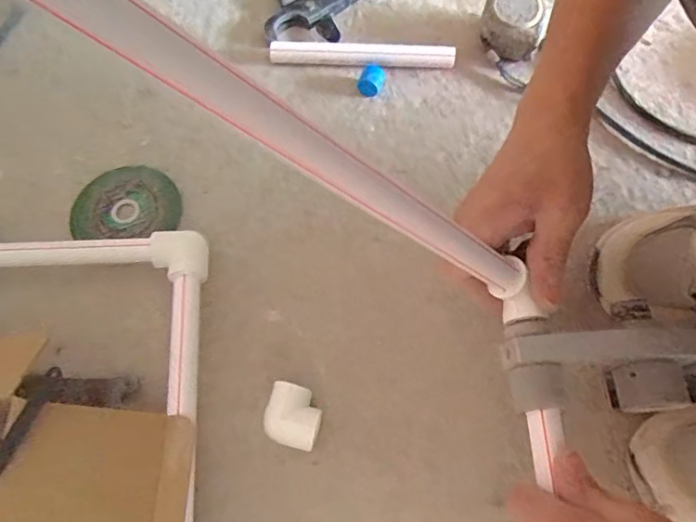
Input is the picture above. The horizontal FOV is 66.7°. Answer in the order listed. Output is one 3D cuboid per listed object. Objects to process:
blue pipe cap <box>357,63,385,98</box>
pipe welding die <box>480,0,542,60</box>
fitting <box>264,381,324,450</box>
[{"bbox_3d":[0.023,-0.176,0.518,0.023,0.023,0.023,22,69,8],"label":"blue pipe cap"},{"bbox_3d":[0.162,-0.237,0.534,0.059,0.048,0.061,0,67,-1],"label":"pipe welding die"},{"bbox_3d":[-0.040,0.116,0.395,0.040,0.026,0.042,14,68,5],"label":"fitting"}]

